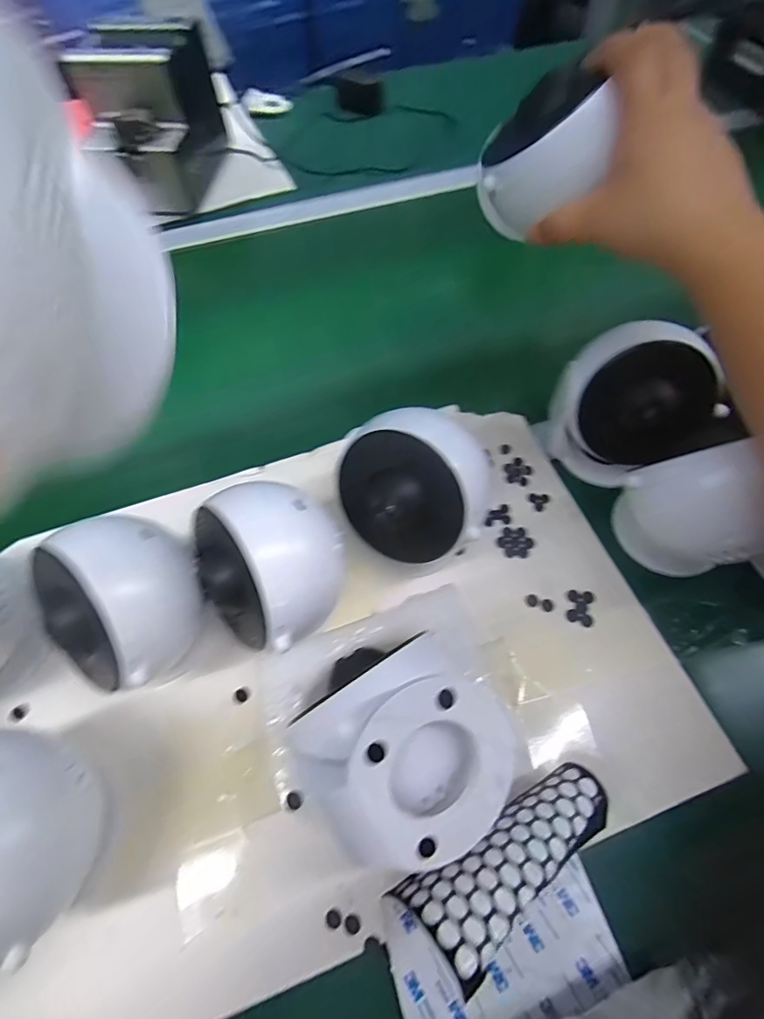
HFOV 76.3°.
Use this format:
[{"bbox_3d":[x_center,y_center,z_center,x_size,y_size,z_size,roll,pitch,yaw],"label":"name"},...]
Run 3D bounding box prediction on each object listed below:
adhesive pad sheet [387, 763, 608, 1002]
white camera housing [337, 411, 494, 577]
[{"bbox_3d":[0.069,0.177,0.251,0.119,0.034,0.038,-20,61,-31],"label":"adhesive pad sheet"},{"bbox_3d":[0.024,-0.011,0.344,0.099,0.104,0.094,5,62,4],"label":"white camera housing"}]

